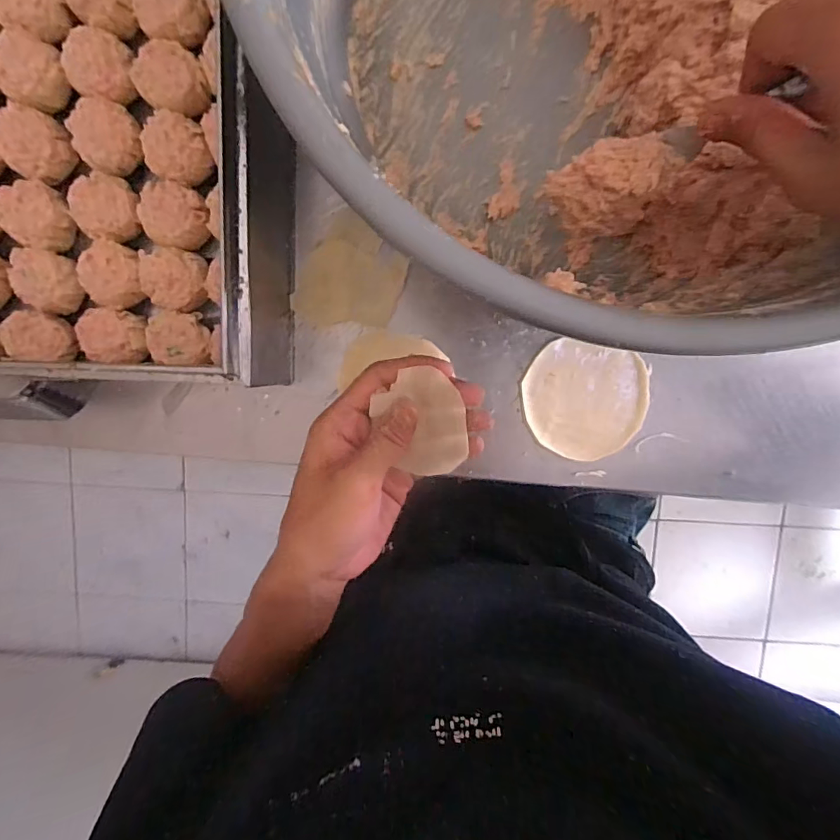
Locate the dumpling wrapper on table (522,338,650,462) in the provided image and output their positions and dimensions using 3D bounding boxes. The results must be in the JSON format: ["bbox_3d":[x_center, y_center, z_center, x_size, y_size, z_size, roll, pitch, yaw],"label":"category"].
[{"bbox_3d":[0.119,-0.013,0.337,0.087,0.004,0.081,12,97,1],"label":"dumpling wrapper on table"}]

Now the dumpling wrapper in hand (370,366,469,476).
[{"bbox_3d":[0.005,0.005,0.278,0.044,0.015,0.068,-21,116,9],"label":"dumpling wrapper in hand"}]

